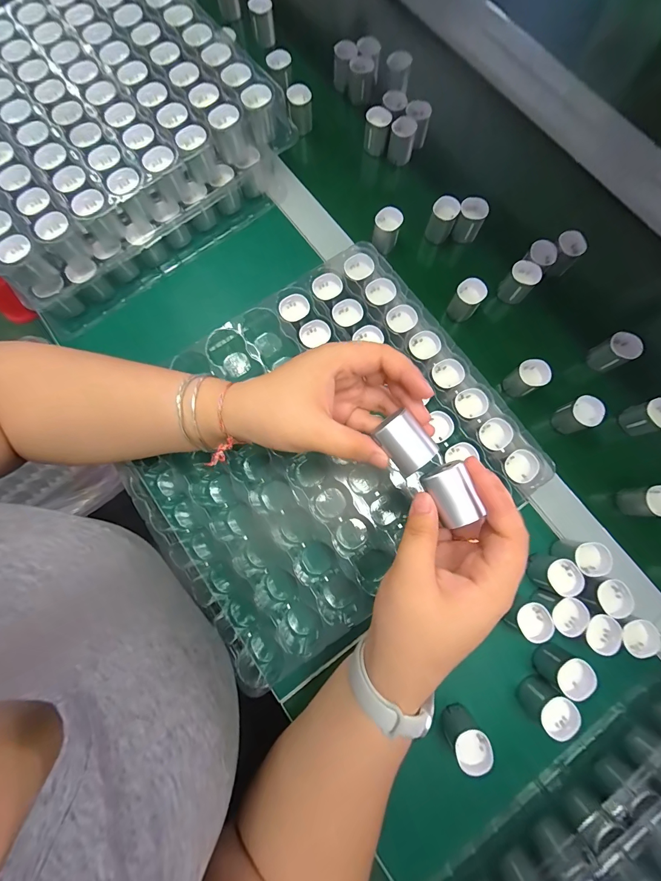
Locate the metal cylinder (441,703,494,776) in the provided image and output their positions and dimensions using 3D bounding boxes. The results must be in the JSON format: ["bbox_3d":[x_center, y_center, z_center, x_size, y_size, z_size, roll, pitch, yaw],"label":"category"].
[{"bbox_3d":[0.111,0.244,0.285,0.029,0.039,0.036,-24,79,-3],"label":"metal cylinder"}]

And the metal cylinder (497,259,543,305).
[{"bbox_3d":[0.208,-0.174,0.375,0.031,0.034,0.031,0,78,2],"label":"metal cylinder"}]

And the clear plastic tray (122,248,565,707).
[{"bbox_3d":[-0.014,0.005,0.335,0.324,0.057,0.311,-35,80,-5],"label":"clear plastic tray"}]

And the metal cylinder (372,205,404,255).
[{"bbox_3d":[0.065,-0.241,0.391,0.029,0.037,0.027,14,79,4],"label":"metal cylinder"}]

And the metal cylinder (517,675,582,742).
[{"bbox_3d":[0.184,0.225,0.287,0.031,0.032,0.029,-38,80,-6],"label":"metal cylinder"}]

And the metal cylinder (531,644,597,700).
[{"bbox_3d":[0.199,0.198,0.294,0.033,0.036,0.030,0,78,2],"label":"metal cylinder"}]

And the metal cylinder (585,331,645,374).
[{"bbox_3d":[0.297,-0.092,0.356,0.034,0.031,0.030,-26,79,-4],"label":"metal cylinder"}]

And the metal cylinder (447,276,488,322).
[{"bbox_3d":[0.149,-0.152,0.372,0.028,0.036,0.030,0,78,2],"label":"metal cylinder"}]

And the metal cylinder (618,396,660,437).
[{"bbox_3d":[0.321,-0.023,0.344,0.029,0.033,0.030,-23,79,-3],"label":"metal cylinder"}]

